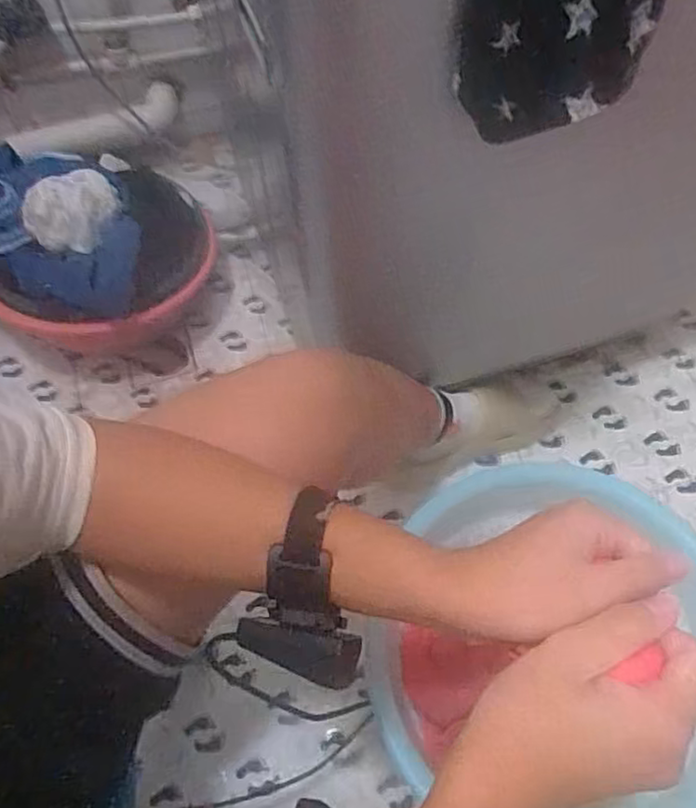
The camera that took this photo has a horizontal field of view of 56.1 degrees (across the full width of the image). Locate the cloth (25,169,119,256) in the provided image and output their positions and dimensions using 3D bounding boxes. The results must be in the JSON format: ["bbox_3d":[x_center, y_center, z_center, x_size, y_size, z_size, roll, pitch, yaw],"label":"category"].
[{"bbox_3d":[-0.361,-0.260,0.865,0.095,0.055,0.125,39,71,18],"label":"cloth"}]

